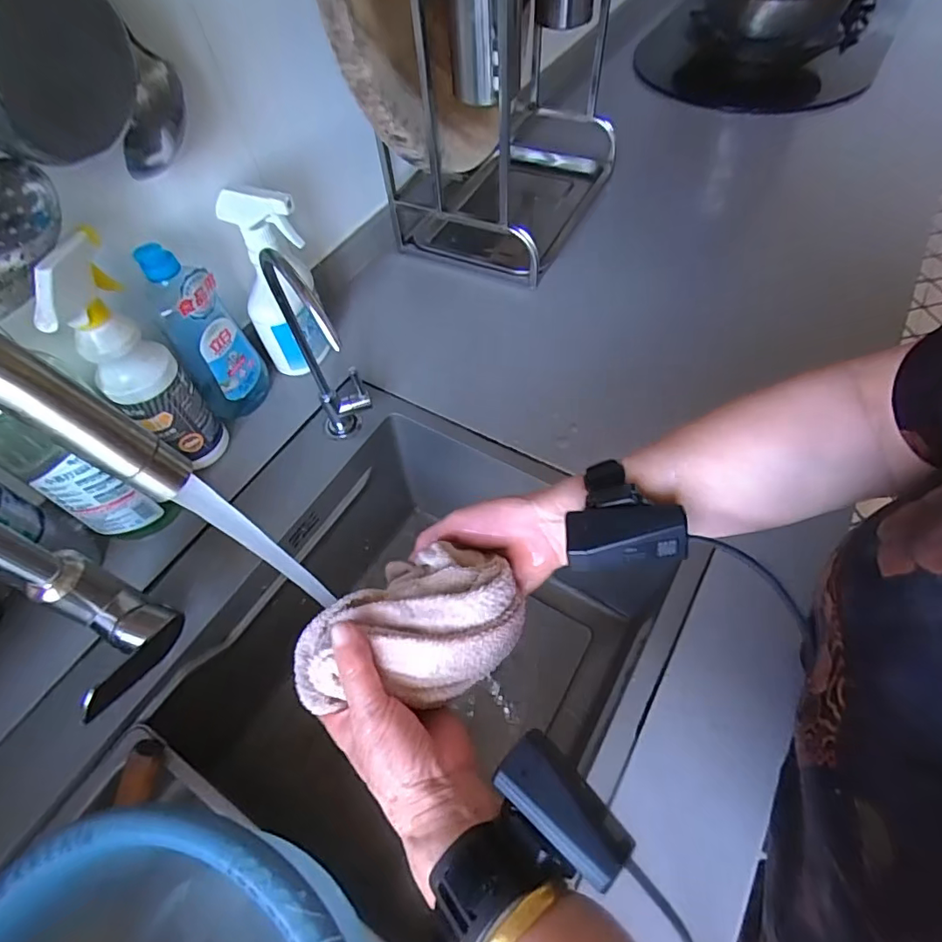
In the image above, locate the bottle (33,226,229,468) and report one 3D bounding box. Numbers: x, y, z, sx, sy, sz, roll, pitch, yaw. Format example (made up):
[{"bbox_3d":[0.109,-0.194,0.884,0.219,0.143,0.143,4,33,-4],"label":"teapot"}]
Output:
[{"bbox_3d":[-0.309,-0.093,0.495,0.062,0.226,0.073,-25,58,-11],"label":"bottle"}]

